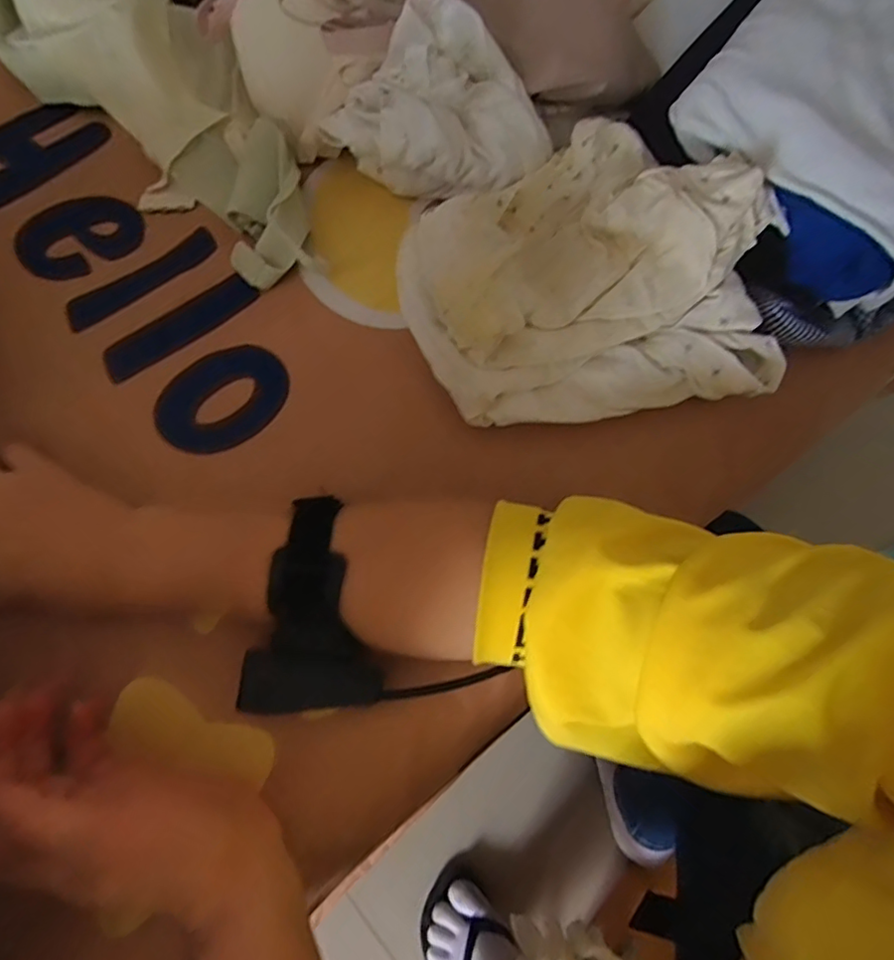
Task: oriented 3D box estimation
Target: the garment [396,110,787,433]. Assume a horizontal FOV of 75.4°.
[{"bbox_3d":[0.082,-0.133,0.344,0.212,0.071,0.176,-9,71,-5],"label":"garment"}]

